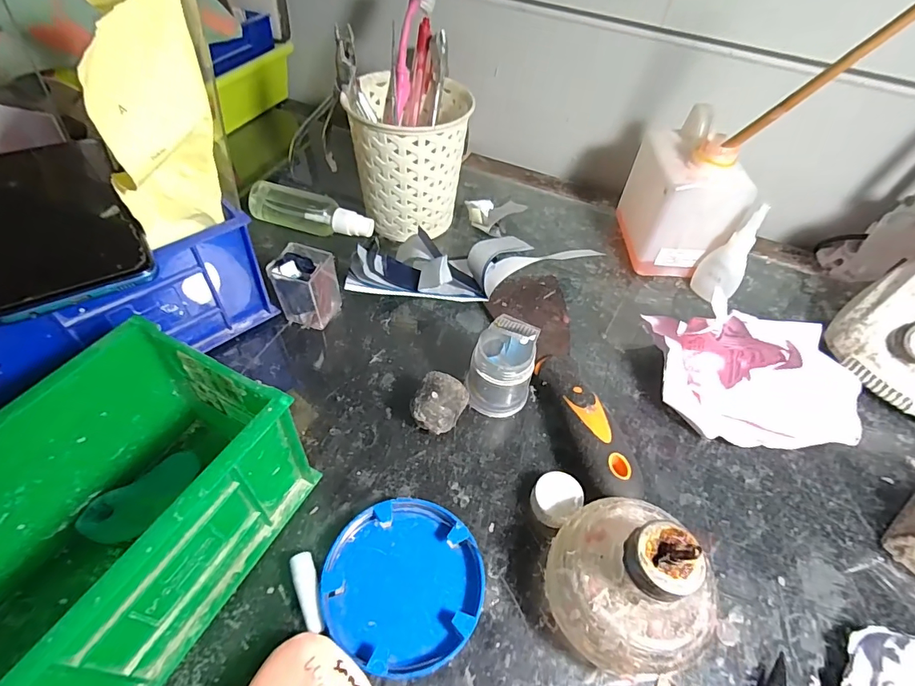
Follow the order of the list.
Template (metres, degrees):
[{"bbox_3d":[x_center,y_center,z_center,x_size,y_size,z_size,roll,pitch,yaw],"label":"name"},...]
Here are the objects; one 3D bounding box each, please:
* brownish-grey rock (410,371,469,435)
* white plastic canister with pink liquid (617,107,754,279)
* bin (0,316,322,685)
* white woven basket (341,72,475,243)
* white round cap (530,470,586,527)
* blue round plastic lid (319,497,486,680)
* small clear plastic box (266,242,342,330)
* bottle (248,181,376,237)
[{"bbox_3d":[-0.012,0.043,0.293,0.029,0.033,0.031,23,53,13],"label":"brownish-grey rock"},{"bbox_3d":[0.192,-0.124,0.397,0.076,0.117,0.082,7,51,1],"label":"white plastic canister with pink liquid"},{"bbox_3d":[-0.159,0.090,0.203,0.096,0.092,0.162,24,53,14],"label":"bin"},{"bbox_3d":[-0.044,-0.162,0.400,0.094,0.122,0.093,-5,52,-9],"label":"white woven basket"},{"bbox_3d":[0.056,0.093,0.269,0.030,0.018,0.025,-28,58,-25],"label":"white round cap"},{"bbox_3d":[-0.027,0.123,0.237,0.078,0.016,0.077,2,51,-3],"label":"blue round plastic lid"},{"bbox_3d":[-0.111,-0.041,0.335,0.035,0.059,0.037,20,52,11],"label":"small clear plastic box"},{"bbox_3d":[-0.129,-0.116,0.412,0.112,0.025,0.032,14,51,6],"label":"bottle"}]

